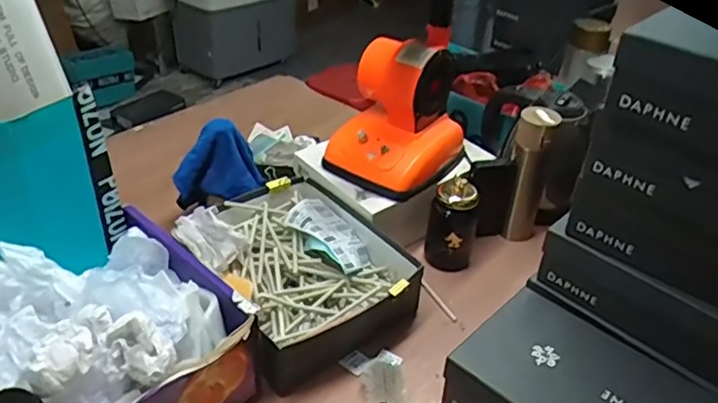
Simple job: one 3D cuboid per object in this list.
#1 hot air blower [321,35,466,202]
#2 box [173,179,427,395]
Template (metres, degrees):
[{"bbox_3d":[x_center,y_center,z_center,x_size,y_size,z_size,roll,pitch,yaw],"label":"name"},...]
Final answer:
[{"bbox_3d":[0.063,-0.151,1.000,0.170,0.199,0.193,26,42,27],"label":"hot air blower"},{"bbox_3d":[-0.099,0.103,0.920,0.277,0.112,0.323,-26,46,-34],"label":"box"}]

